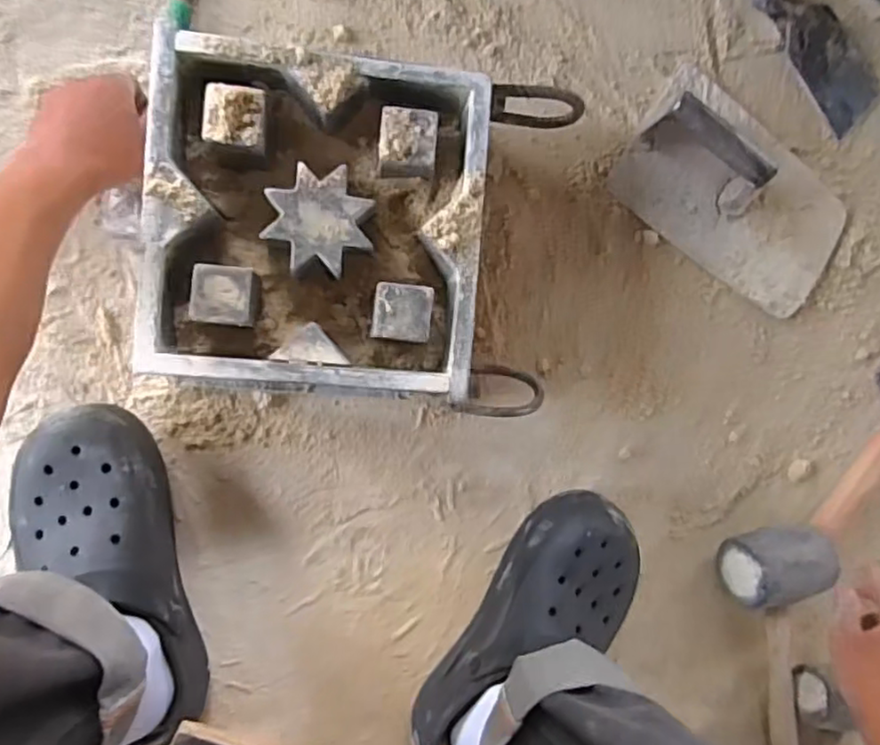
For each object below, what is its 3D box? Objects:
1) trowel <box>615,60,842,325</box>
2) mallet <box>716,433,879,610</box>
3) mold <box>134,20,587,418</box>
[{"bbox_3d":[0.281,-0.162,0.578,0.225,0.073,0.141,35,88,-7],"label":"trowel"},{"bbox_3d":[0.371,0.151,0.638,0.218,0.068,0.089,-33,96,-5],"label":"mallet"},{"bbox_3d":[-0.059,-0.102,0.477,0.280,0.066,0.231,4,92,-7],"label":"mold"}]

